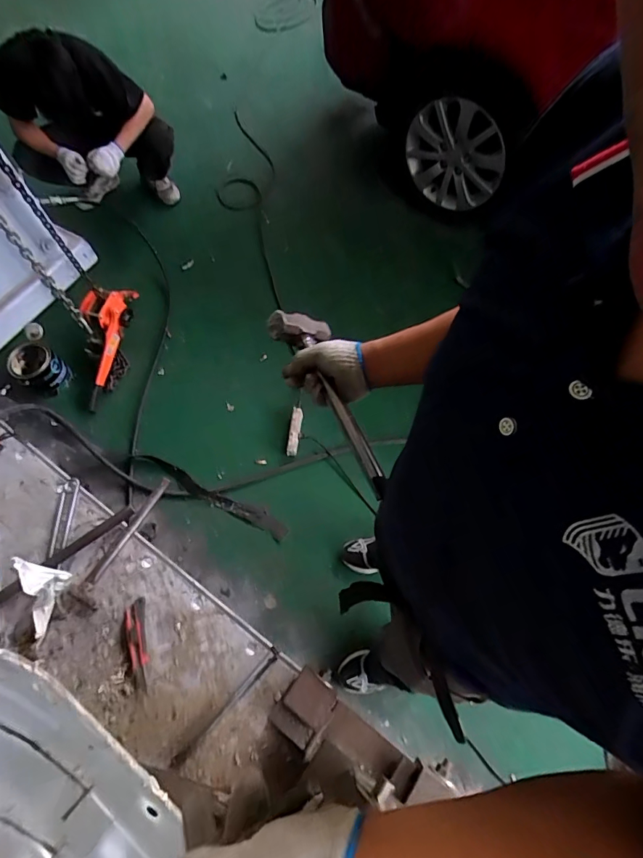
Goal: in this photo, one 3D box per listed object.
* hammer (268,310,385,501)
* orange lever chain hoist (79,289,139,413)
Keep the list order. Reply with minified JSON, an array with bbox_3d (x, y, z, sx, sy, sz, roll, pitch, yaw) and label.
[{"bbox_3d":[0.018,-0.045,0.668,0.092,0.067,0.301,-23,79,-8],"label":"hammer"},{"bbox_3d":[-0.849,-0.325,1.730,0.133,0.163,0.493,10,93,7],"label":"orange lever chain hoist"}]

